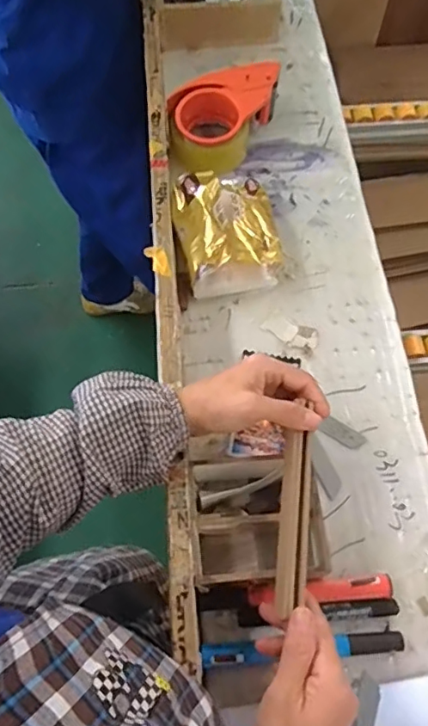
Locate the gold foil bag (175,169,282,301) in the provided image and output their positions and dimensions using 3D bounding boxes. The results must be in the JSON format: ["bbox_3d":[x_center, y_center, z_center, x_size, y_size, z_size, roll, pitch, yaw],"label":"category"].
[{"bbox_3d":[0.013,-0.151,0.616,0.109,0.058,0.139,-7,65,-4],"label":"gold foil bag"}]

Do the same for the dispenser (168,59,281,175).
[{"bbox_3d":[0.007,-0.317,0.694,0.108,0.065,0.151,26,67,10],"label":"dispenser"}]

